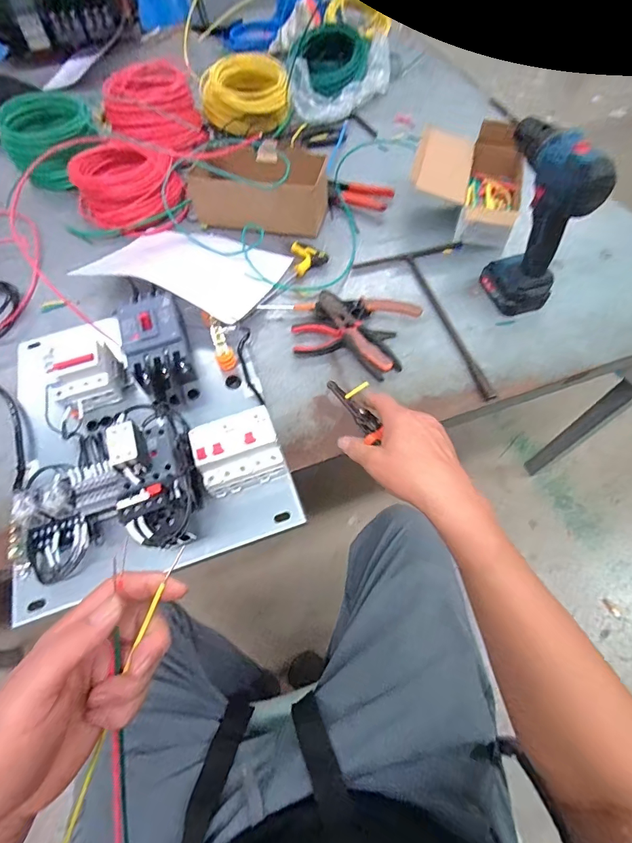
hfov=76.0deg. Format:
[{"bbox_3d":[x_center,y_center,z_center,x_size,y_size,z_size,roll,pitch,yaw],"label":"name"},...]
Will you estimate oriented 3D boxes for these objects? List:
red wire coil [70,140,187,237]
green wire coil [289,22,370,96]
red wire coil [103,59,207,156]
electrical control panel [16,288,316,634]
[{"bbox_3d":[-0.353,-0.436,0.752,0.196,0.077,0.177,-23,63,-9],"label":"red wire coil"},{"bbox_3d":[0.030,-0.833,0.922,0.176,0.066,0.218,2,61,4],"label":"green wire coil"},{"bbox_3d":[-0.340,-0.649,0.839,0.180,0.077,0.214,-19,62,-7],"label":"red wire coil"},{"bbox_3d":[-0.228,-0.024,0.481,0.326,0.142,0.386,-16,62,-6],"label":"electrical control panel"}]

